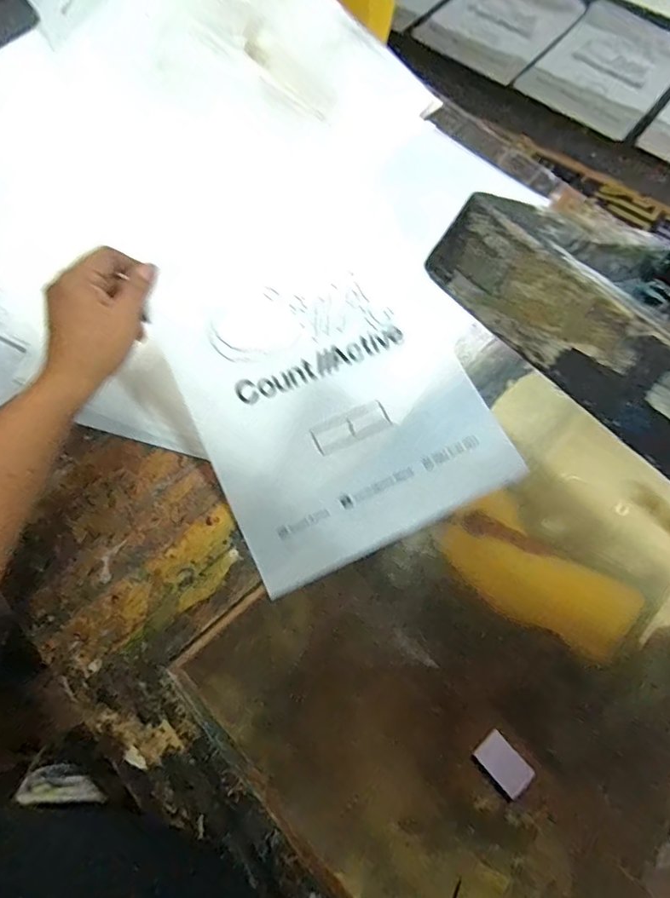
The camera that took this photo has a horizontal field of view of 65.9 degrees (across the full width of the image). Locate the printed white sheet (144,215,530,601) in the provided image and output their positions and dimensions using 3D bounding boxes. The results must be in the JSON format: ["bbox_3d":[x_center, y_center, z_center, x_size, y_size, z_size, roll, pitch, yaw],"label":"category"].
[{"bbox_3d":[-0.003,-0.060,0.490,0.266,0.053,0.298,-25,72,-9],"label":"printed white sheet"}]

